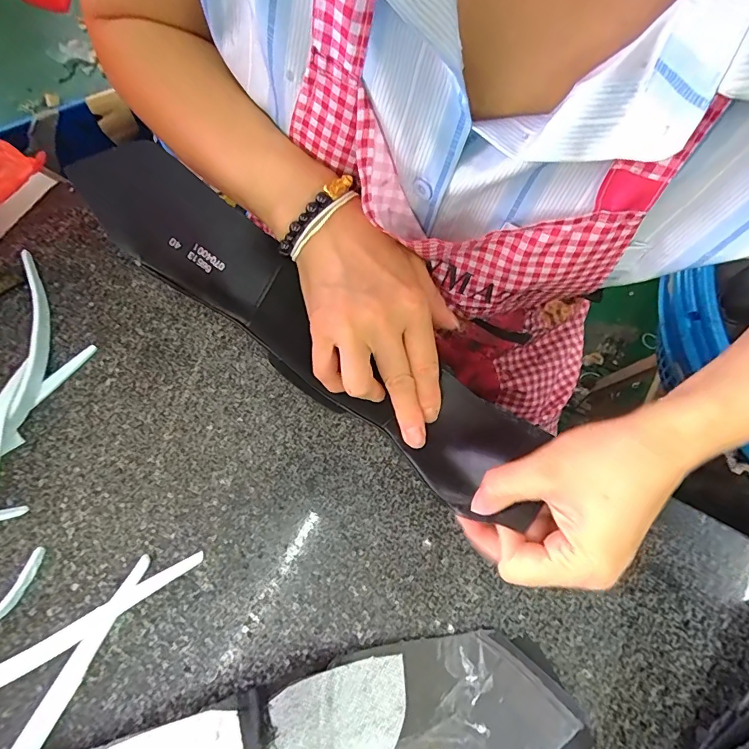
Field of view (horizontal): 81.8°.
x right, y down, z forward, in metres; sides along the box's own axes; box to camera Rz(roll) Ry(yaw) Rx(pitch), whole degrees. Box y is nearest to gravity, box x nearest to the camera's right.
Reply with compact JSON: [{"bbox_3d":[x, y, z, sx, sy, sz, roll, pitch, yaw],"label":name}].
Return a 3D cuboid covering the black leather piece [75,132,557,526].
[{"bbox_3d":[-0.029,-0.020,0.266,0.297,0.061,0.075,37,80,-6],"label":"black leather piece"}]

